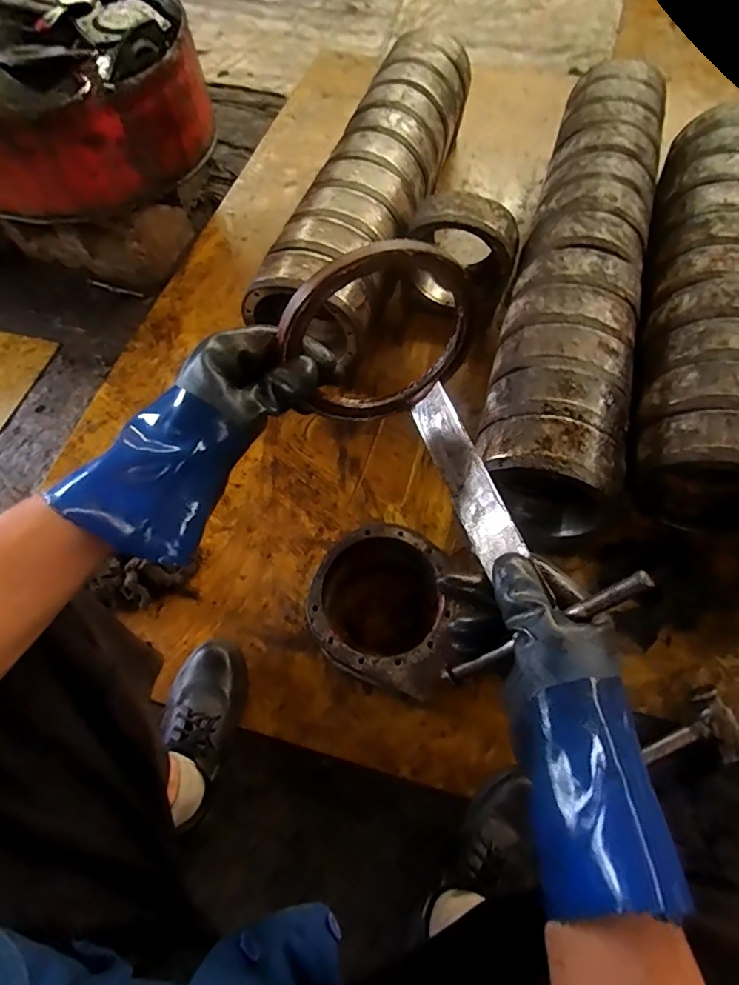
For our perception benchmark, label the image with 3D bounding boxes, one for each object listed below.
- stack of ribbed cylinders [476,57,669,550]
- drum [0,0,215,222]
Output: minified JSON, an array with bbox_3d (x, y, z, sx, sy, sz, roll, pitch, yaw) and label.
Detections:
[{"bbox_3d":[0.415,-0.436,1.002,0.221,0.205,1.066,16,65,9],"label":"stack of ribbed cylinders"},{"bbox_3d":[-0.630,-0.819,1.057,0.553,0.205,0.498,-19,65,-9],"label":"drum"}]

